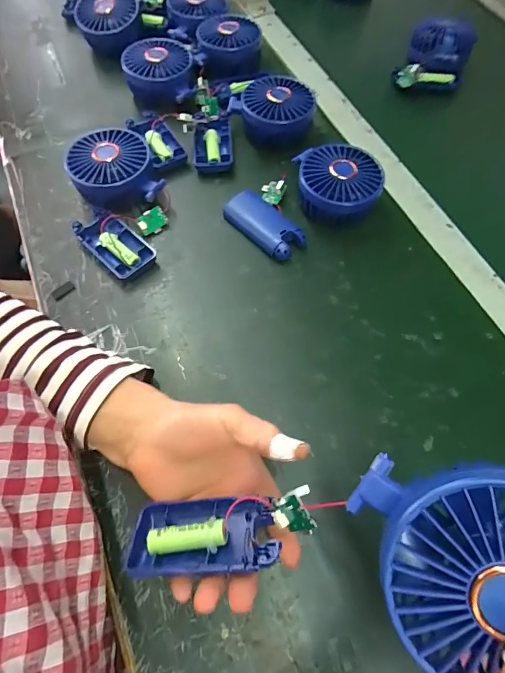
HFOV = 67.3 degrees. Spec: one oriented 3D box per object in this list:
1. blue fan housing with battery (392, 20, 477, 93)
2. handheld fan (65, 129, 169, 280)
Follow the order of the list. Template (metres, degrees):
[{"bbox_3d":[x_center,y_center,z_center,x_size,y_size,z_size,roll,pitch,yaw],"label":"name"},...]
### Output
[{"bbox_3d":[0.260,-0.399,0.543,0.092,0.054,0.084,14,65,5],"label":"blue fan housing with battery"},{"bbox_3d":[-0.144,-0.150,0.409,0.099,0.048,0.187,-8,65,-5],"label":"handheld fan"}]

